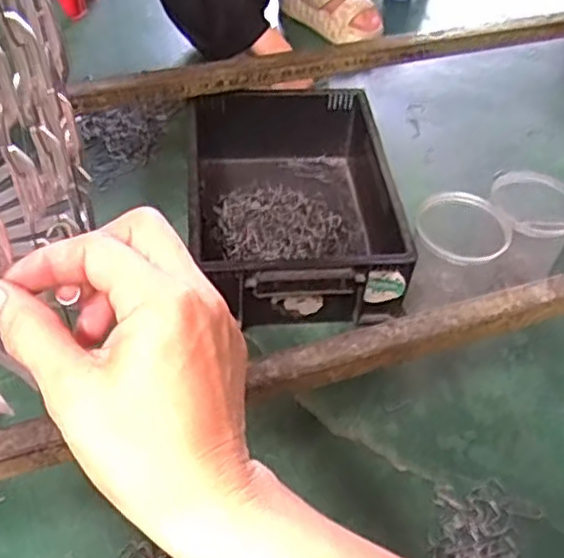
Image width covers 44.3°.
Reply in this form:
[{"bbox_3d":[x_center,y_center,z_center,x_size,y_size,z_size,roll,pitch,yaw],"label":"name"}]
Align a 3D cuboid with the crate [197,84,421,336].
[{"bbox_3d":[0.009,-0.103,0.886,0.240,0.122,0.352,-4,48,-7],"label":"crate"}]

